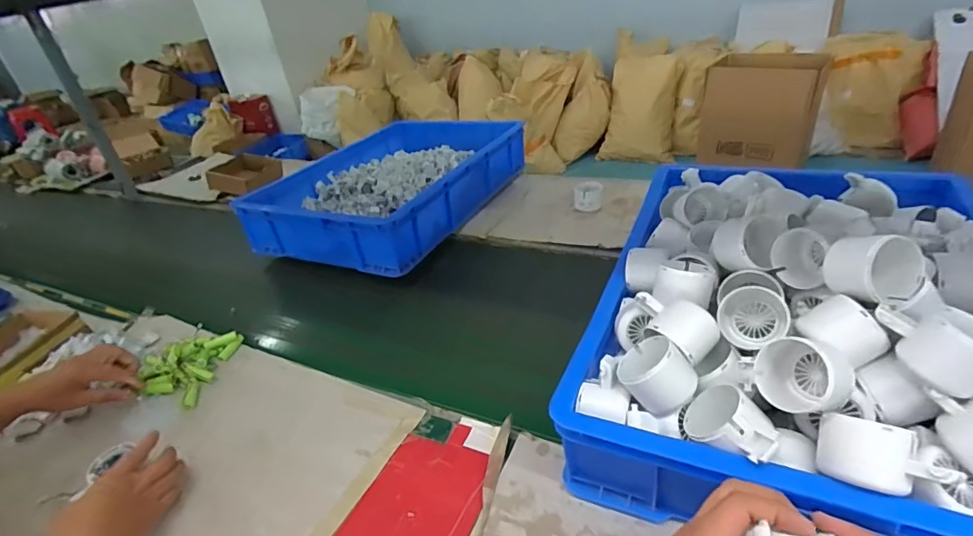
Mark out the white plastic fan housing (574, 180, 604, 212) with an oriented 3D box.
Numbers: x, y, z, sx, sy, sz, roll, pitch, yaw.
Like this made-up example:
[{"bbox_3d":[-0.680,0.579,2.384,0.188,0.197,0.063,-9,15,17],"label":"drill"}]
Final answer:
[{"bbox_3d":[0.220,-0.152,1.058,0.061,0.047,0.079,0,33,15],"label":"white plastic fan housing"}]

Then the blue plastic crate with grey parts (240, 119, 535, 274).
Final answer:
[{"bbox_3d":[-0.209,-0.211,1.184,0.416,0.138,0.630,10,37,27],"label":"blue plastic crate with grey parts"}]

